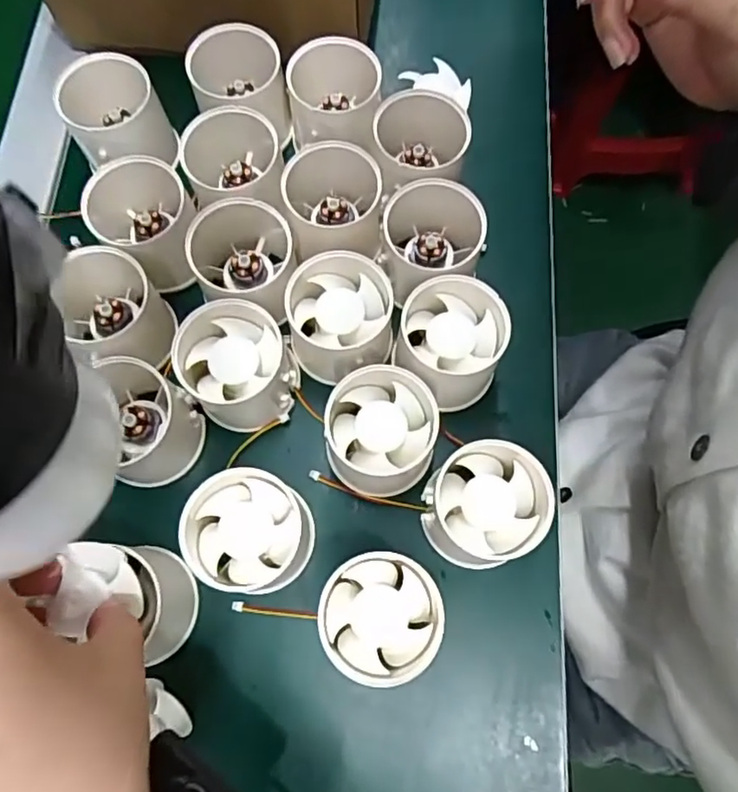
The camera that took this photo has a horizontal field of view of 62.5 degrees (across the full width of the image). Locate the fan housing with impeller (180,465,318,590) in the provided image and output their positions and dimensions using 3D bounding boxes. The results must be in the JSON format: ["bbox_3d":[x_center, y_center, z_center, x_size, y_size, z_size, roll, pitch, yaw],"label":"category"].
[{"bbox_3d":[-0.053,0.062,0.285,0.059,0.042,0.055,5,73,1],"label":"fan housing with impeller"}]

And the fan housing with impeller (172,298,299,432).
[{"bbox_3d":[-0.065,-0.014,0.304,0.056,0.048,0.050,-6,73,-3],"label":"fan housing with impeller"}]

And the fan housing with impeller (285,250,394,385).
[{"bbox_3d":[-0.014,-0.038,0.311,0.050,0.048,0.049,5,73,1],"label":"fan housing with impeller"}]

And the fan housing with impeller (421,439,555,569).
[{"bbox_3d":[0.053,0.051,0.284,0.052,0.046,0.051,0,73,-1],"label":"fan housing with impeller"}]

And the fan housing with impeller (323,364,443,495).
[{"bbox_3d":[0.005,0.018,0.300,0.052,0.037,0.056,-6,73,-3],"label":"fan housing with impeller"}]

